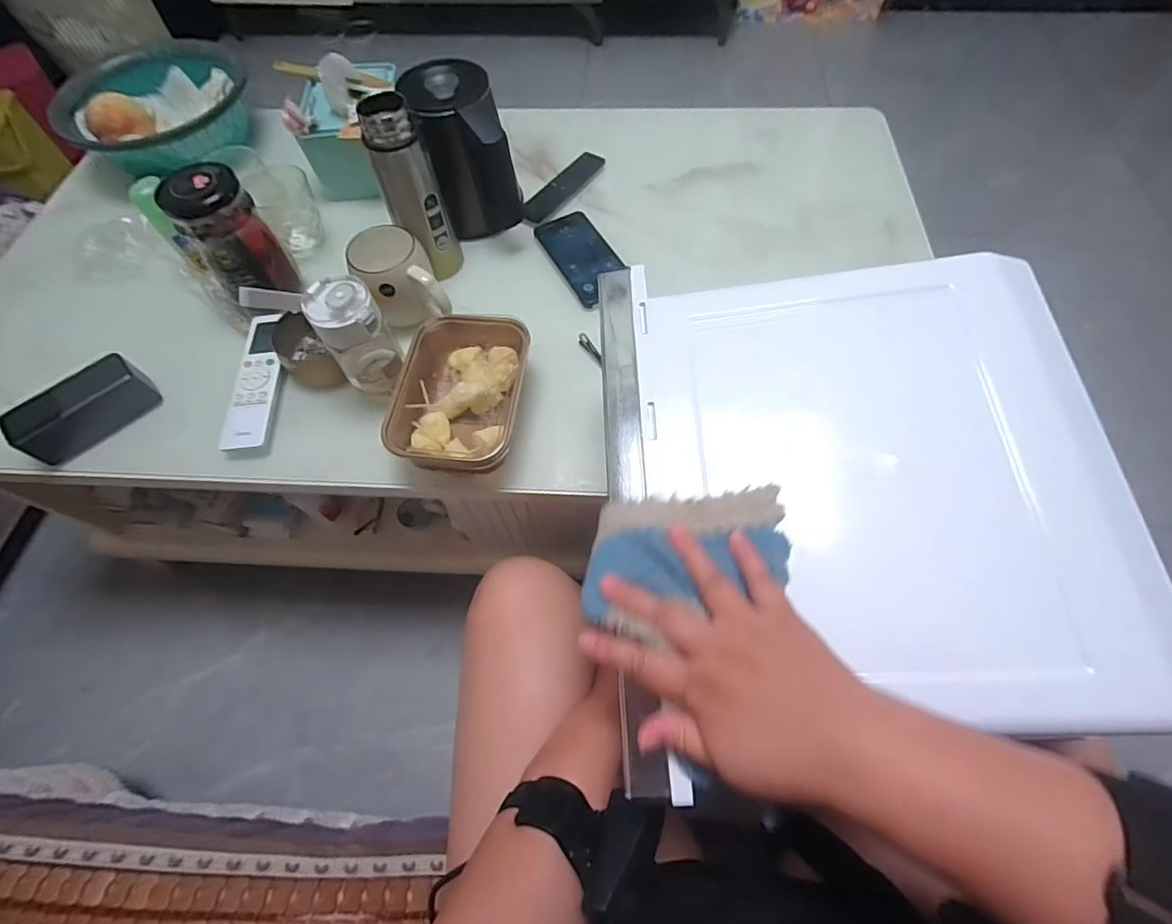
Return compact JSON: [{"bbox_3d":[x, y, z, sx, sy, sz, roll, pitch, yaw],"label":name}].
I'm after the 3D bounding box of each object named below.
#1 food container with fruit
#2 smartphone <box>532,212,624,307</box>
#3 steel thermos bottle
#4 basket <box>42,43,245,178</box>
[{"bbox_3d":[-0.136,-0.069,0.563,0.128,0.064,0.172,5,63,5],"label":"food container with fruit"},{"bbox_3d":[-0.005,-0.276,0.689,0.075,0.012,0.163,-25,65,-10],"label":"smartphone"},{"bbox_3d":[-0.201,-0.310,0.607,0.065,0.185,0.069,-21,64,-9],"label":"steel thermos bottle"},{"bbox_3d":[-0.659,-0.556,0.814,0.239,0.070,0.236,-1,63,1],"label":"basket"}]

